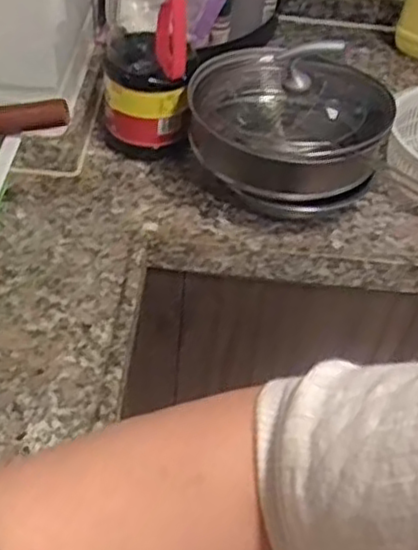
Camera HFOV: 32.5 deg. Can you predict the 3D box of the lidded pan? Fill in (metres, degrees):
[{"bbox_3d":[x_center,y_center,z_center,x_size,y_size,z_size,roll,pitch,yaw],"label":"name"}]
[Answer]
[{"bbox_3d":[0.086,-0.174,0.856,0.227,0.151,0.220,16,46,9],"label":"lidded pan"}]

